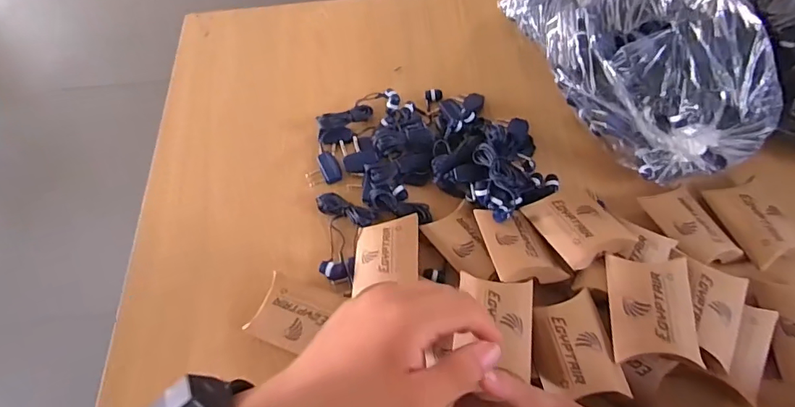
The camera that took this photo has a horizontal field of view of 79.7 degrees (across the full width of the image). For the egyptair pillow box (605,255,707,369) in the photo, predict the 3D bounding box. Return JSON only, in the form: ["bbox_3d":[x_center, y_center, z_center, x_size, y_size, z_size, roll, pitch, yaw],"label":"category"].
[{"bbox_3d":[0.182,0.074,0.340,0.054,0.017,0.072,2,60,5],"label":"egyptair pillow box"}]

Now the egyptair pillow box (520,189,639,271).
[{"bbox_3d":[0.146,0.017,0.387,0.056,0.016,0.071,-28,47,-1],"label":"egyptair pillow box"}]

